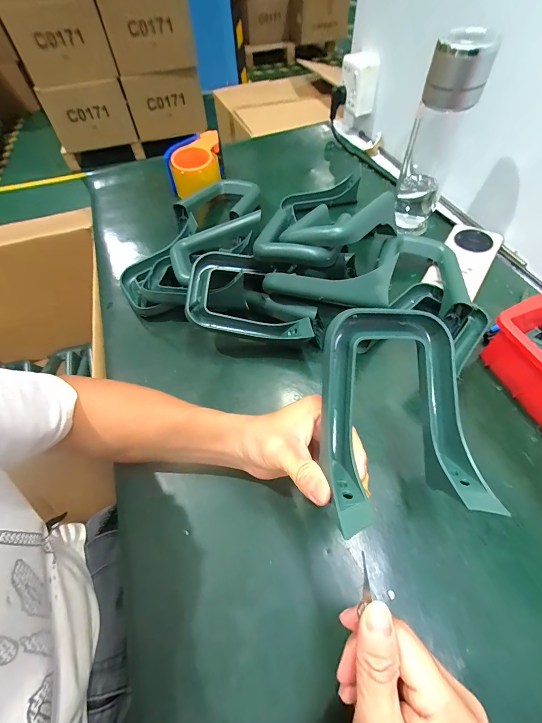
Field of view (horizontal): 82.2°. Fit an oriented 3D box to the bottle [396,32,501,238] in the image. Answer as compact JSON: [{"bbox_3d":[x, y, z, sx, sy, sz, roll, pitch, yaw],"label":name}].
[{"bbox_3d":[0.236,-0.311,0.457,0.067,0.238,0.062,12,59,12],"label":"bottle"}]

